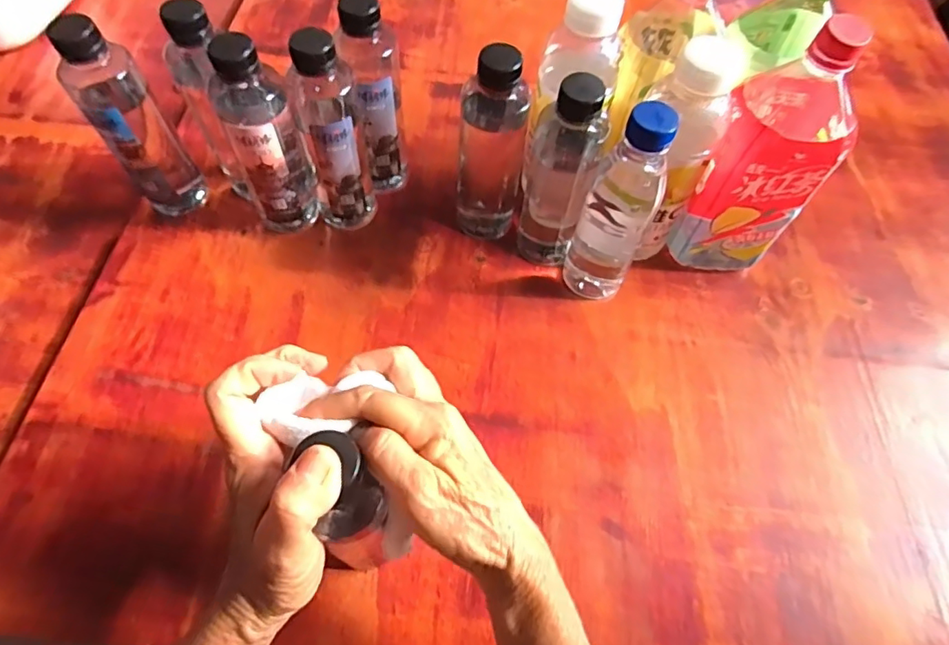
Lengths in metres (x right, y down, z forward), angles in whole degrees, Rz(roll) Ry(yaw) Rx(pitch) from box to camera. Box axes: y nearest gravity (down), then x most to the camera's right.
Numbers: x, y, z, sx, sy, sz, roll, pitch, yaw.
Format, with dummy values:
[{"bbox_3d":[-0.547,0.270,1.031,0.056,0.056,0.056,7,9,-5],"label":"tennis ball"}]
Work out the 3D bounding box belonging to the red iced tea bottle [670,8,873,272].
[{"bbox_3d":[0.234,-0.128,0.437,0.083,0.214,0.097,37,66,18],"label":"red iced tea bottle"}]

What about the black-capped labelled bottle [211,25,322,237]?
[{"bbox_3d":[-0.172,-0.148,0.455,0.052,0.183,0.048,-20,63,-12],"label":"black-capped labelled bottle"}]

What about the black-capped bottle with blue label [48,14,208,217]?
[{"bbox_3d":[-0.282,-0.157,0.463,0.052,0.185,0.045,-29,65,-16],"label":"black-capped bottle with blue label"}]

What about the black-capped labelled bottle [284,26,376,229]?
[{"bbox_3d":[-0.118,-0.150,0.460,0.051,0.178,0.044,-17,63,-10],"label":"black-capped labelled bottle"}]

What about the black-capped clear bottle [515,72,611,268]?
[{"bbox_3d":[0.069,-0.118,0.444,0.052,0.171,0.052,9,61,4],"label":"black-capped clear bottle"}]

